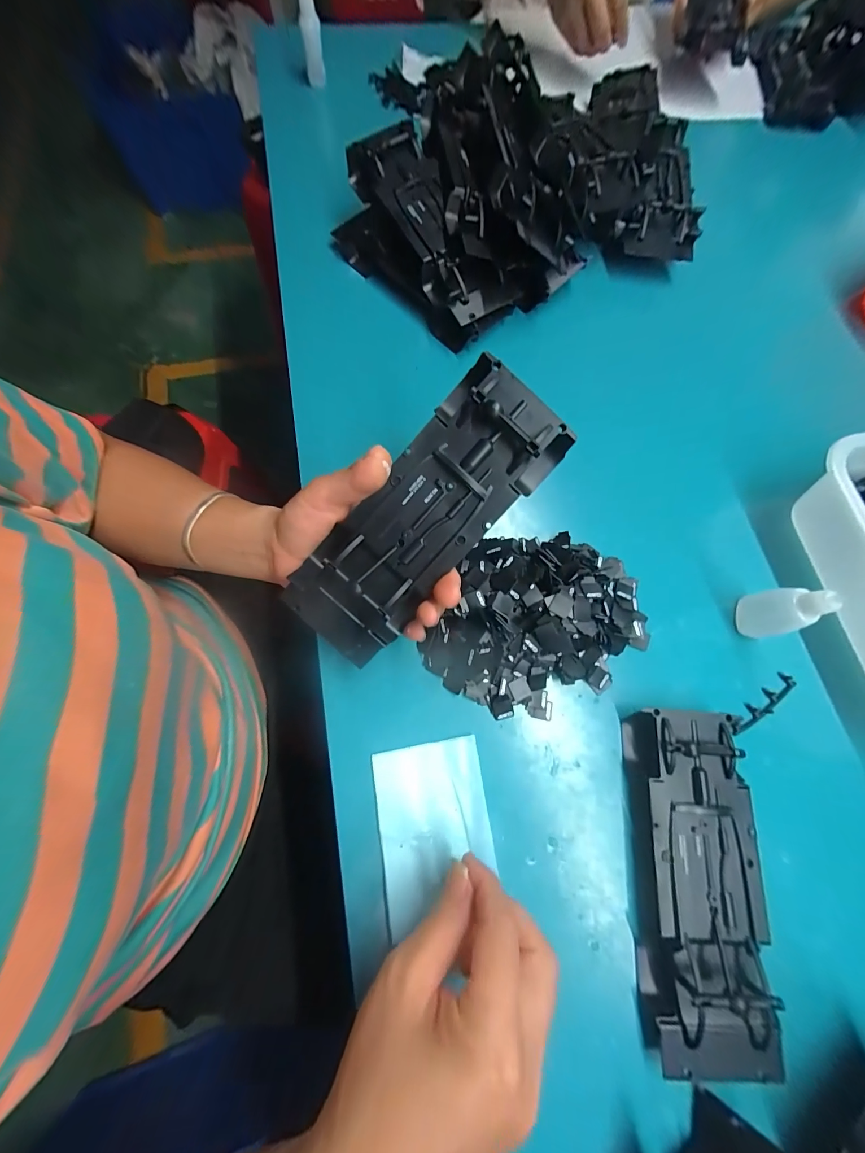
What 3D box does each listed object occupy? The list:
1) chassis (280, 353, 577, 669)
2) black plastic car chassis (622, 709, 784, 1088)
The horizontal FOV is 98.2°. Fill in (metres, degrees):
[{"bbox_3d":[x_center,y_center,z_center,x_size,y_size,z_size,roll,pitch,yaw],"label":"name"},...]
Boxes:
[{"bbox_3d":[-0.008,-0.033,0.232,0.072,0.028,0.192,42,101,-6],"label":"chassis"},{"bbox_3d":[0.168,0.187,0.234,0.070,0.027,0.191,5,73,-1],"label":"black plastic car chassis"}]

